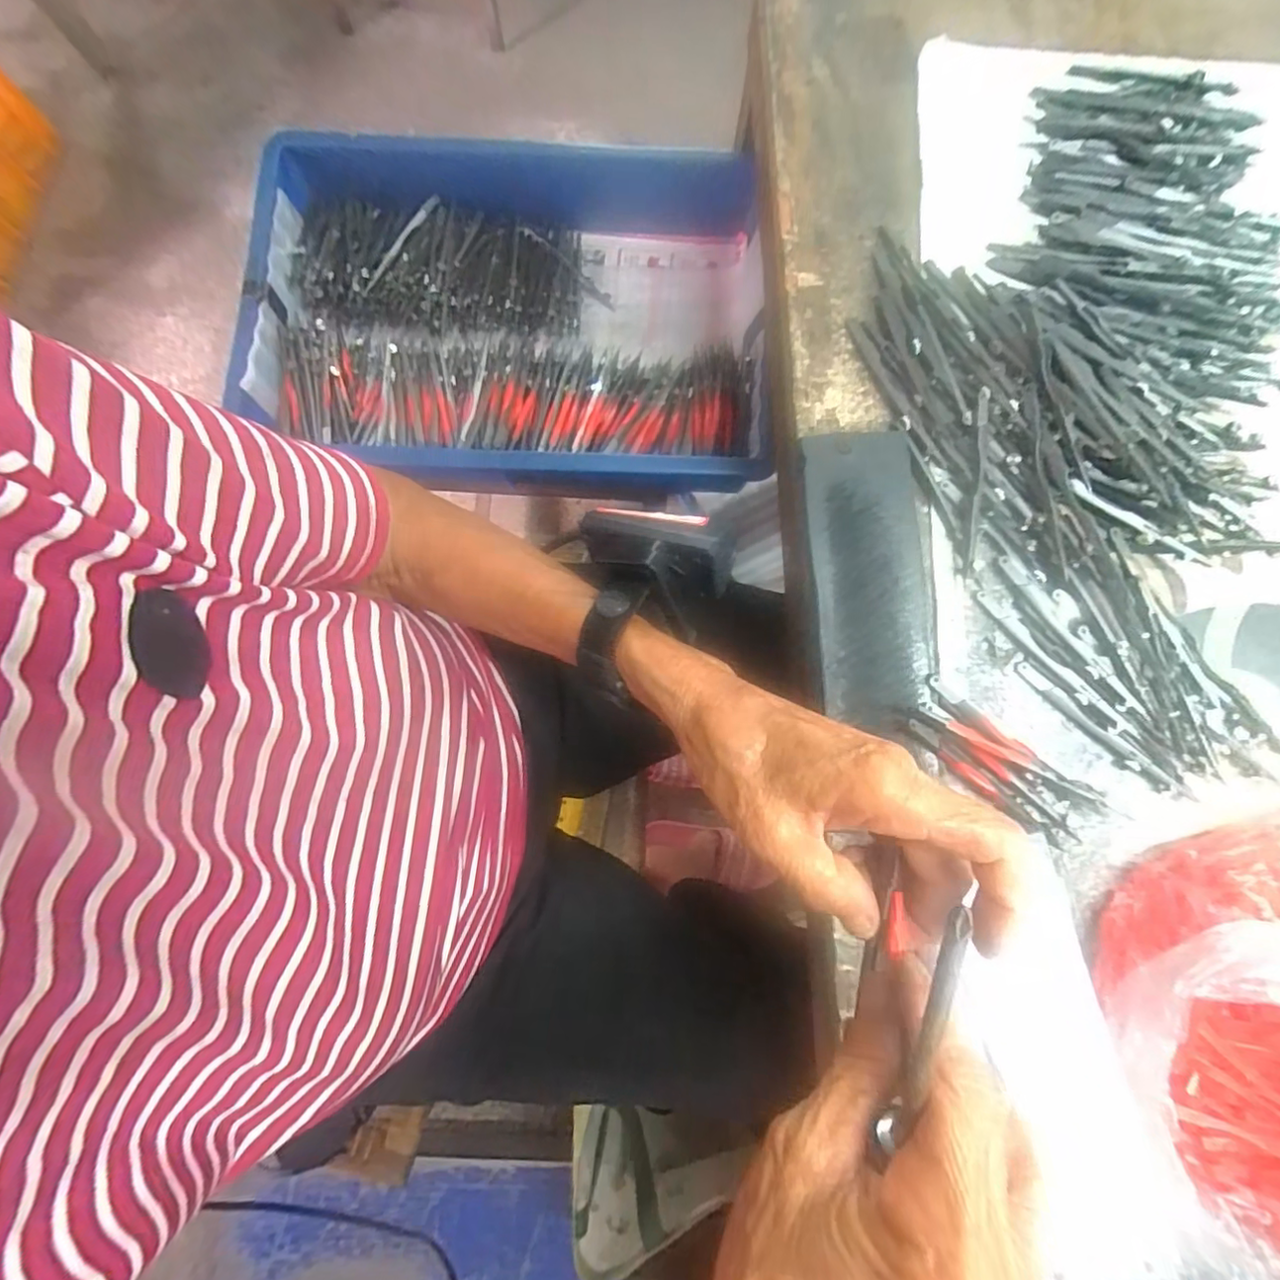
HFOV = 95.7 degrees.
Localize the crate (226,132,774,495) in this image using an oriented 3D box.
[{"bbox_3d":[-0.100,-0.264,0.490,0.398,0.083,0.276,1,80,0],"label":"crate"}]

